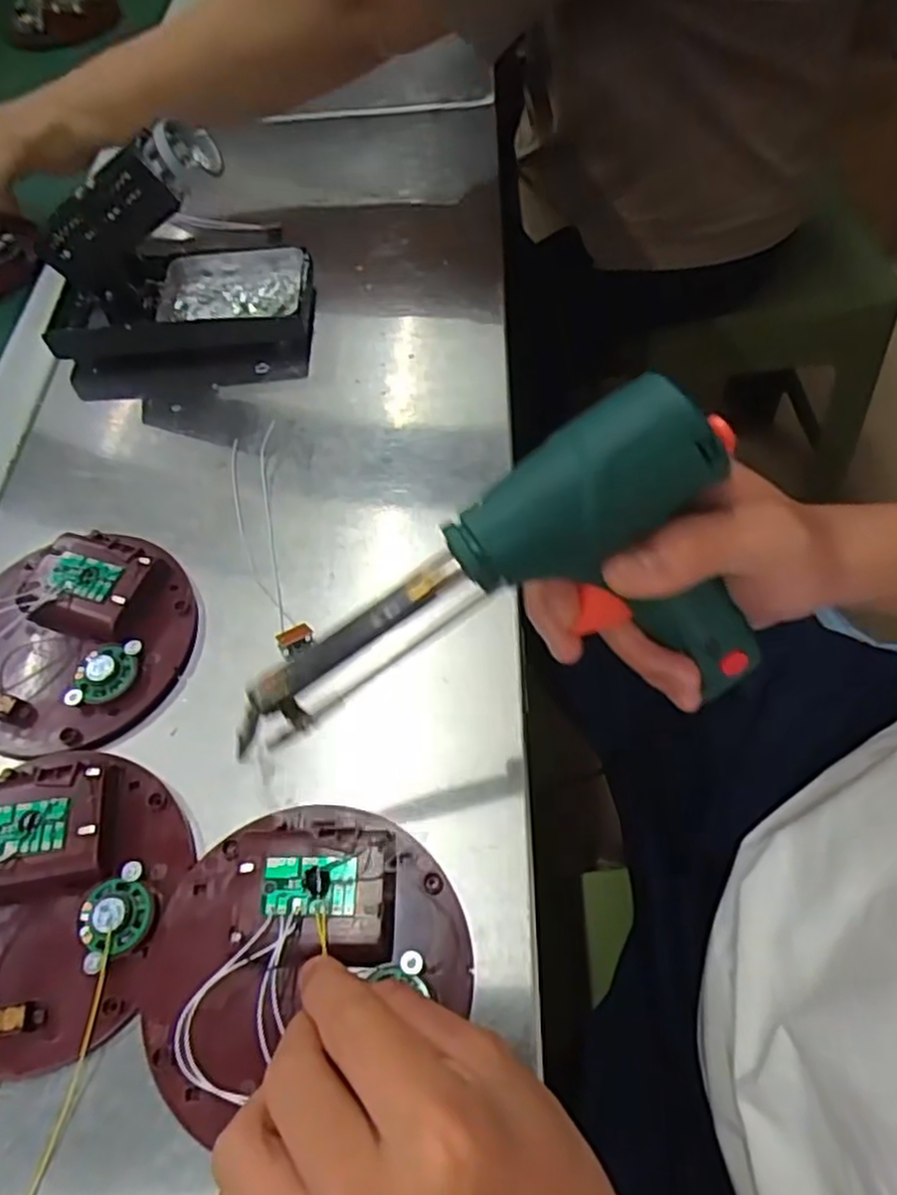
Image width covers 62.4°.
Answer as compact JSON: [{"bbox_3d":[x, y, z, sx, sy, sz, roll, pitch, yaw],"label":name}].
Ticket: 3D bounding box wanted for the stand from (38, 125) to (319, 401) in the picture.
[{"bbox_3d":[-0.176,-0.211,0.467,0.168,0.131,0.089,-4,58,1],"label":"stand"}]

